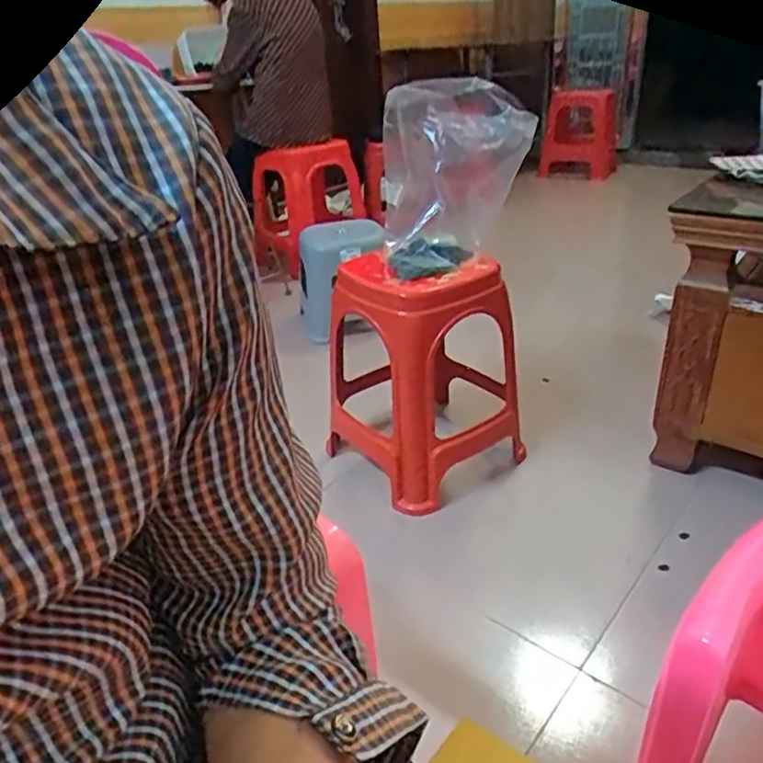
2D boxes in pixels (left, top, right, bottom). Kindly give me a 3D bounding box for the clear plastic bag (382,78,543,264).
[{"bbox_3d":[0.132,-0.400,1.192,0.260,0.279,0.159,-4,29,-1],"label":"clear plastic bag"}]

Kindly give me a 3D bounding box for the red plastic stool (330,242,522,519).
[{"bbox_3d":[0.083,-0.031,1.283,0.316,0.424,0.300,-19,32,-26],"label":"red plastic stool"}]

